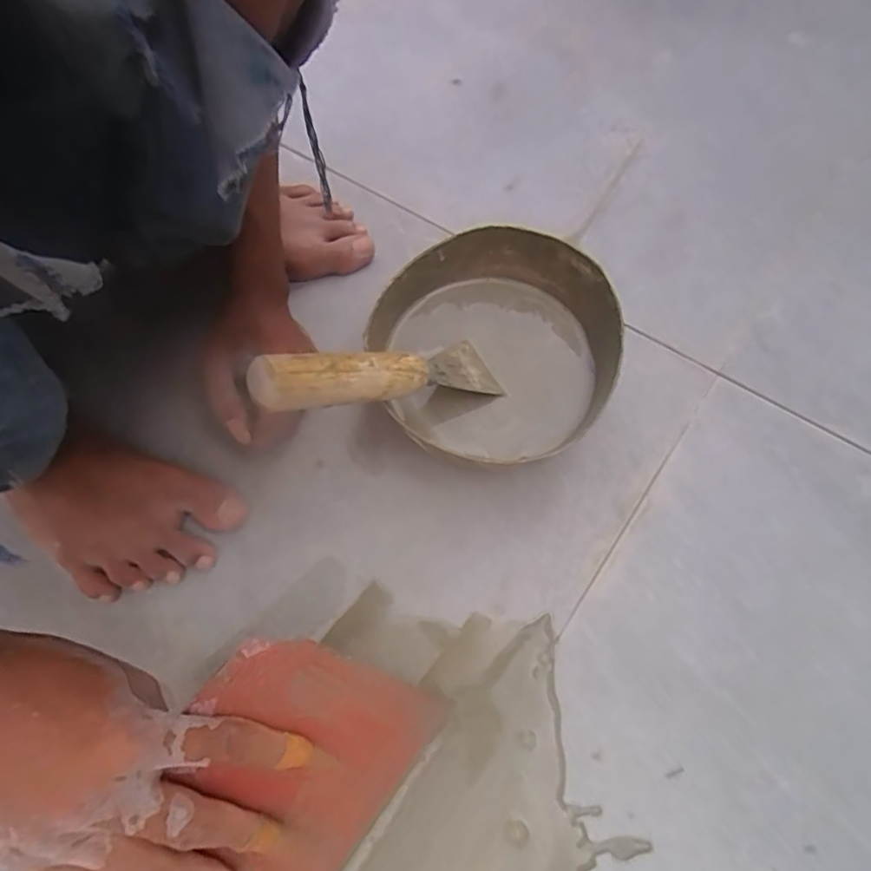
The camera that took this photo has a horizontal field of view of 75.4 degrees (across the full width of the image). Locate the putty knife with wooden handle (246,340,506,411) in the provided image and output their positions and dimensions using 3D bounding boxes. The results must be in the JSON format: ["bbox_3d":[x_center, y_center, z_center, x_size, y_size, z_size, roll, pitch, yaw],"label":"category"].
[{"bbox_3d":[-0.028,-0.040,0.373,0.188,0.025,0.046,-11,58,-46],"label":"putty knife with wooden handle"}]

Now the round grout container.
[{"bbox_3d":[0.043,-0.068,0.434,0.176,0.072,0.166,-1,65,2],"label":"round grout container"}]

